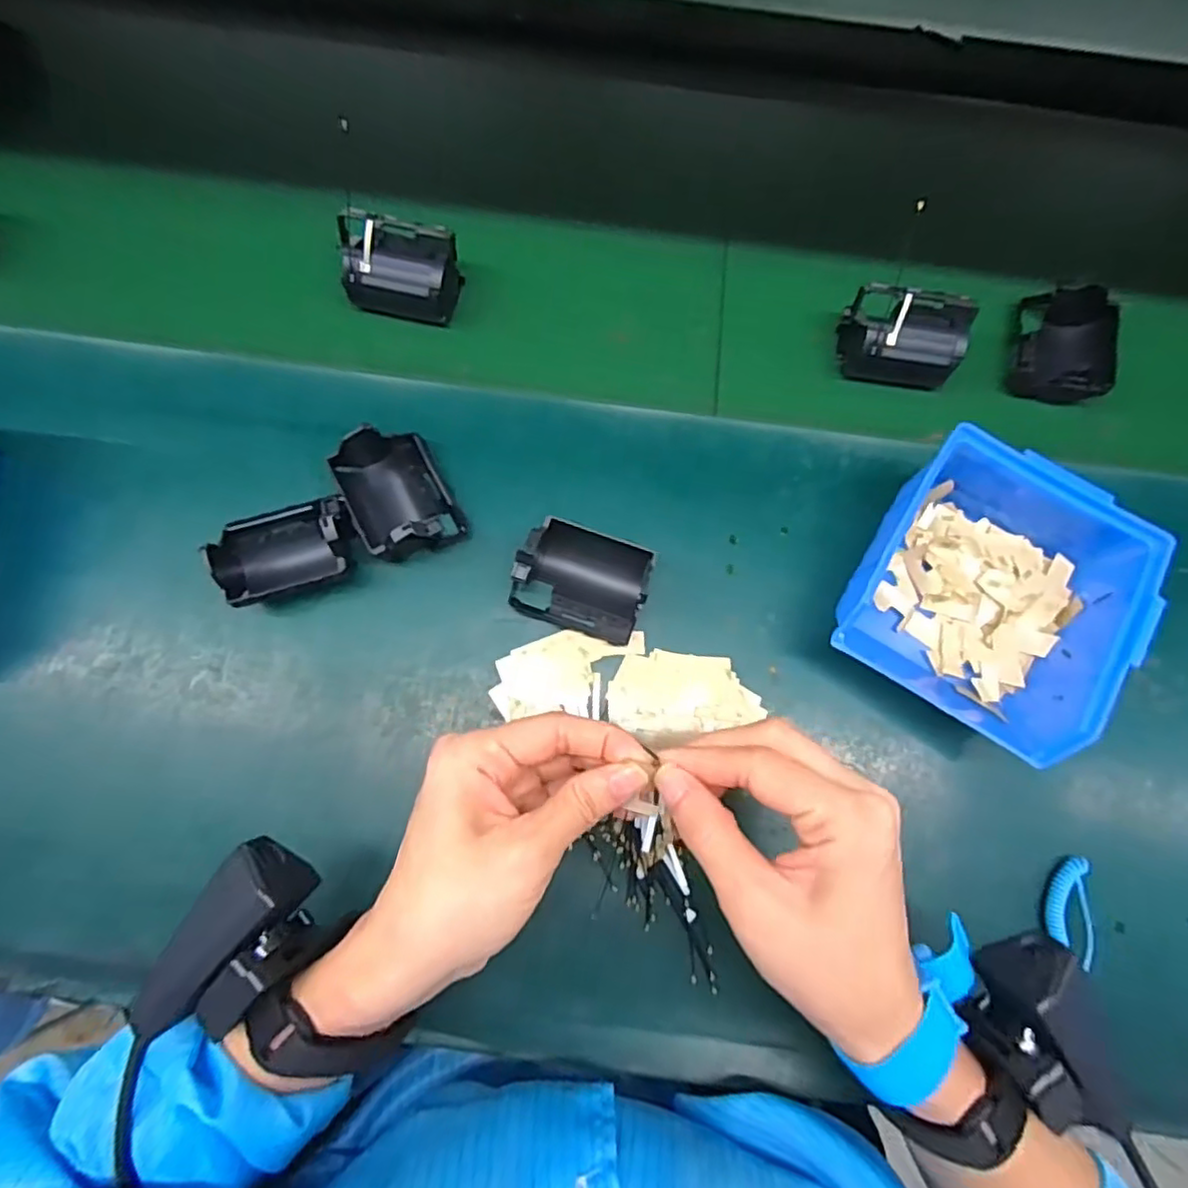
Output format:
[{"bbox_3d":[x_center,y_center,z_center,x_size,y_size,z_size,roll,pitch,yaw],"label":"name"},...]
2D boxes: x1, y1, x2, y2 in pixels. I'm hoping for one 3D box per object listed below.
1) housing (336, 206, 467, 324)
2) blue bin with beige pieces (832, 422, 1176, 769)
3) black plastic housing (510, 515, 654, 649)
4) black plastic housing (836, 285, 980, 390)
[{"bbox_3d":[-0.123,-0.197,0.405,0.073,0.044,0.047,8,76,0],"label":"housing"},{"bbox_3d":[0.213,-0.006,0.354,0.129,0.066,0.143,36,78,7],"label":"blue bin with beige pieces"},{"bbox_3d":[-0.006,-0.008,0.361,0.070,0.037,0.051,19,77,3],"label":"black plastic housing"},{"bbox_3d":[0.192,-0.157,0.410,0.069,0.049,0.042,8,76,0],"label":"black plastic housing"}]

